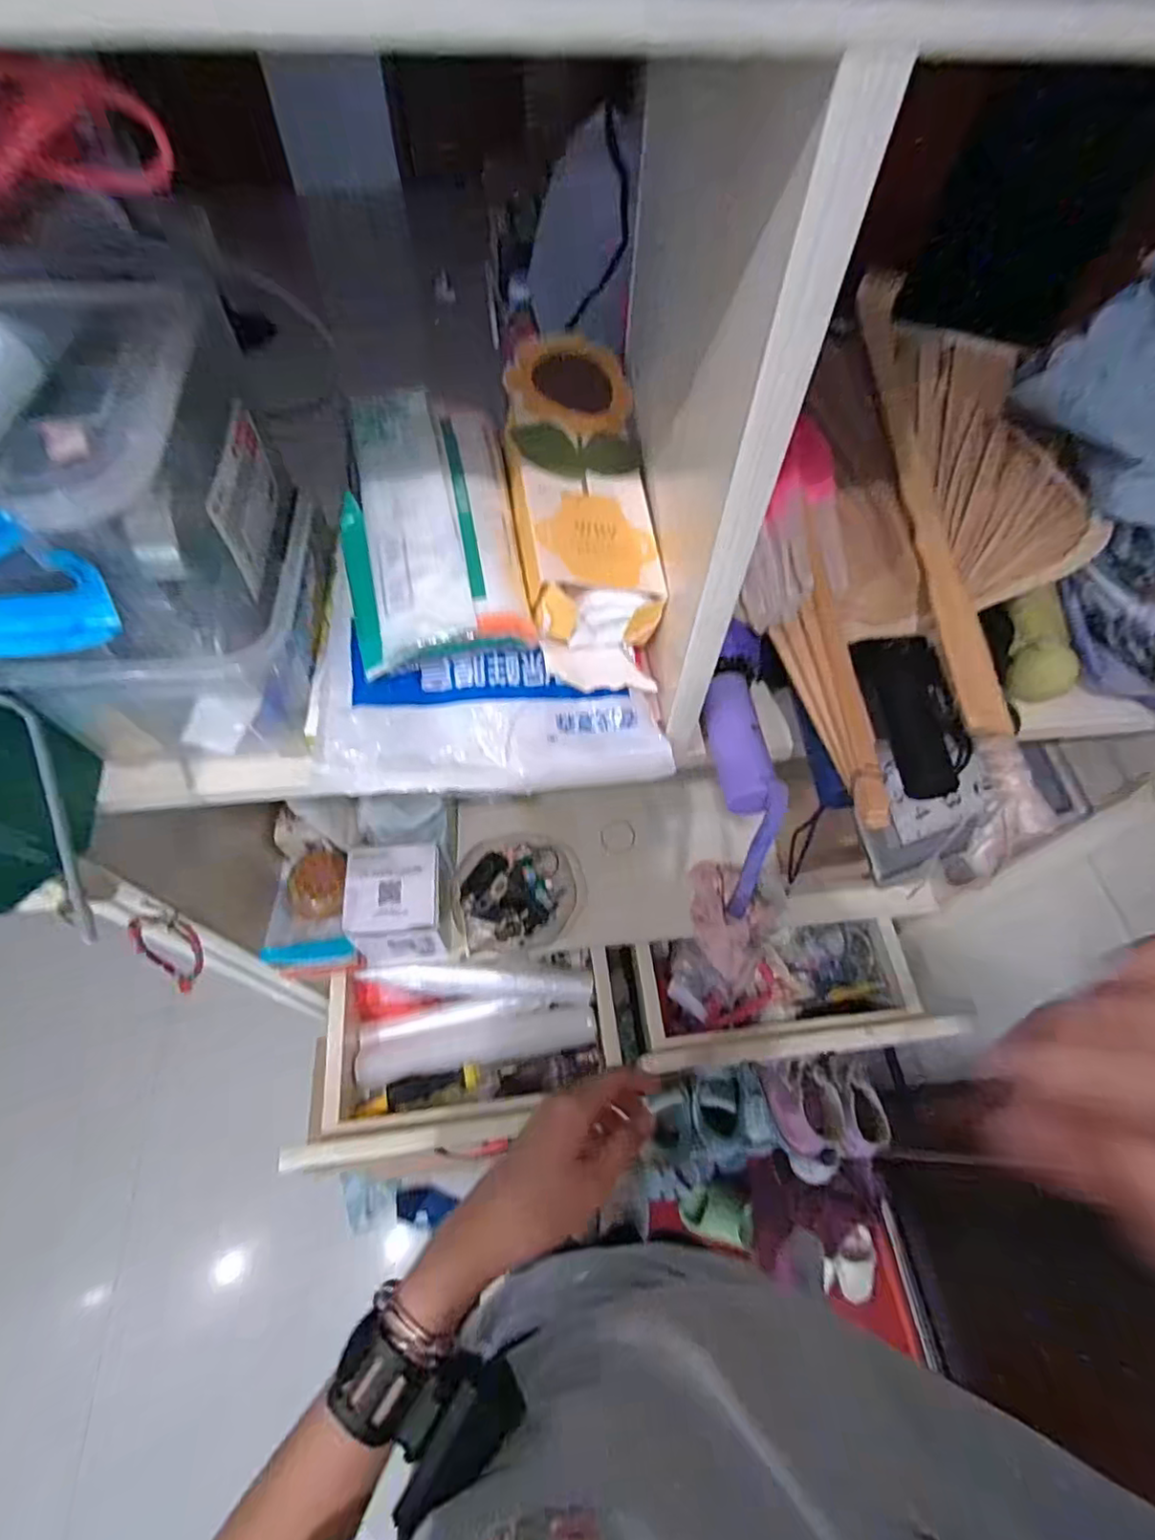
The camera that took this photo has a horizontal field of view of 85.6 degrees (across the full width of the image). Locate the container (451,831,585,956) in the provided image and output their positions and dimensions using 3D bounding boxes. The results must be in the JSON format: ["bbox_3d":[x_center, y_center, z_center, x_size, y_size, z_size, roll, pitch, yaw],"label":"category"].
[{"bbox_3d":[-0.071,0.151,0.771,0.161,0.053,0.141,-15,61,-10],"label":"container"}]

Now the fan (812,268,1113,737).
[{"bbox_3d":[0.255,-0.204,0.437,0.159,0.030,0.388,3,65,3],"label":"fan"}]

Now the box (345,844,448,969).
[{"bbox_3d":[-0.197,0.148,0.693,0.098,0.093,0.105,-5,60,-5],"label":"box"}]

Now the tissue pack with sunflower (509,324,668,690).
[{"bbox_3d":[0.001,-0.166,0.385,0.084,0.067,0.228,-5,80,-5],"label":"tissue pack with sunflower"}]

